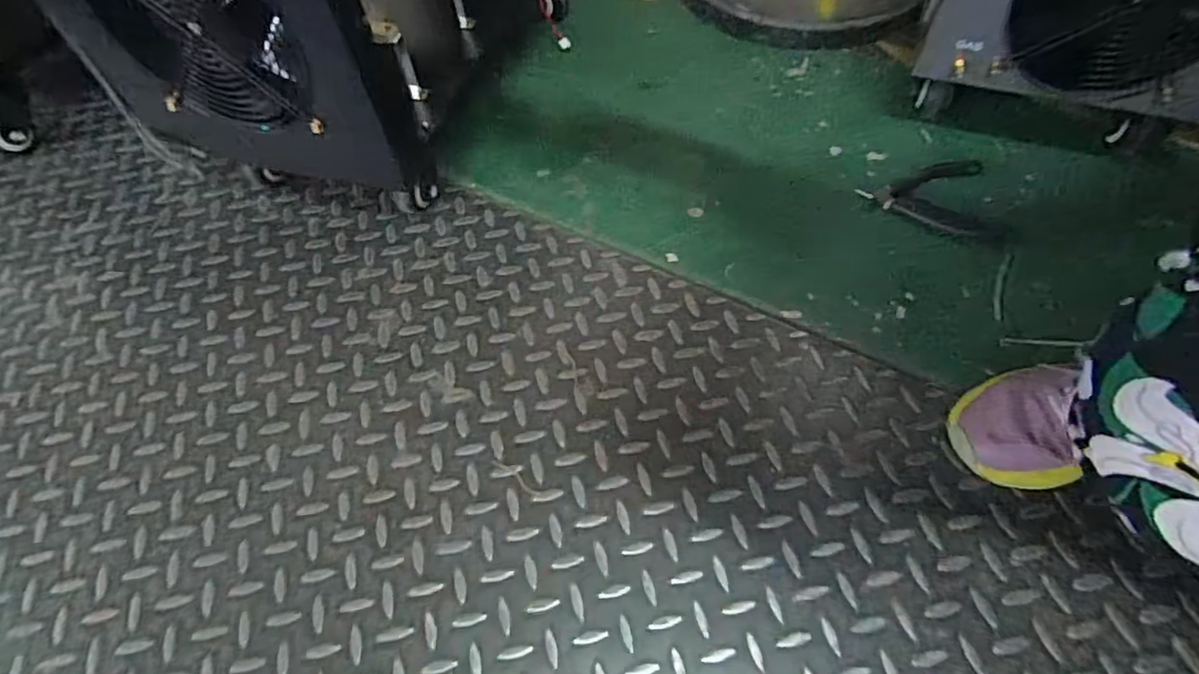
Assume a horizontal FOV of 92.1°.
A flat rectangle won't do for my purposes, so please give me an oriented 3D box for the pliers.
[{"bbox_3d":[0.396,-0.179,0.709,0.142,0.009,0.114,8,58,8],"label":"pliers"}]

